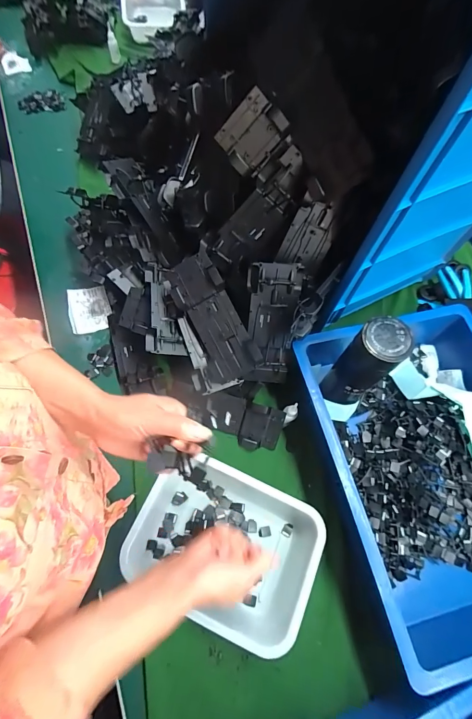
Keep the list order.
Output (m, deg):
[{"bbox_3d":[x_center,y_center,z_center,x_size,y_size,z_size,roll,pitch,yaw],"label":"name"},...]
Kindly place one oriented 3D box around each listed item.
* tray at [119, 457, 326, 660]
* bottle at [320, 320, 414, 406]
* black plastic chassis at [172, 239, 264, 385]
[{"bbox_3d":[-0.018,0.262,0.488,0.253,0.073,0.182,23,68,7],"label":"tray"},{"bbox_3d":[0.181,0.013,0.490,0.063,0.187,0.063,1,67,-3],"label":"bottle"},{"bbox_3d":[-0.039,-0.060,0.519,0.088,0.021,0.197,-26,95,14],"label":"black plastic chassis"}]

